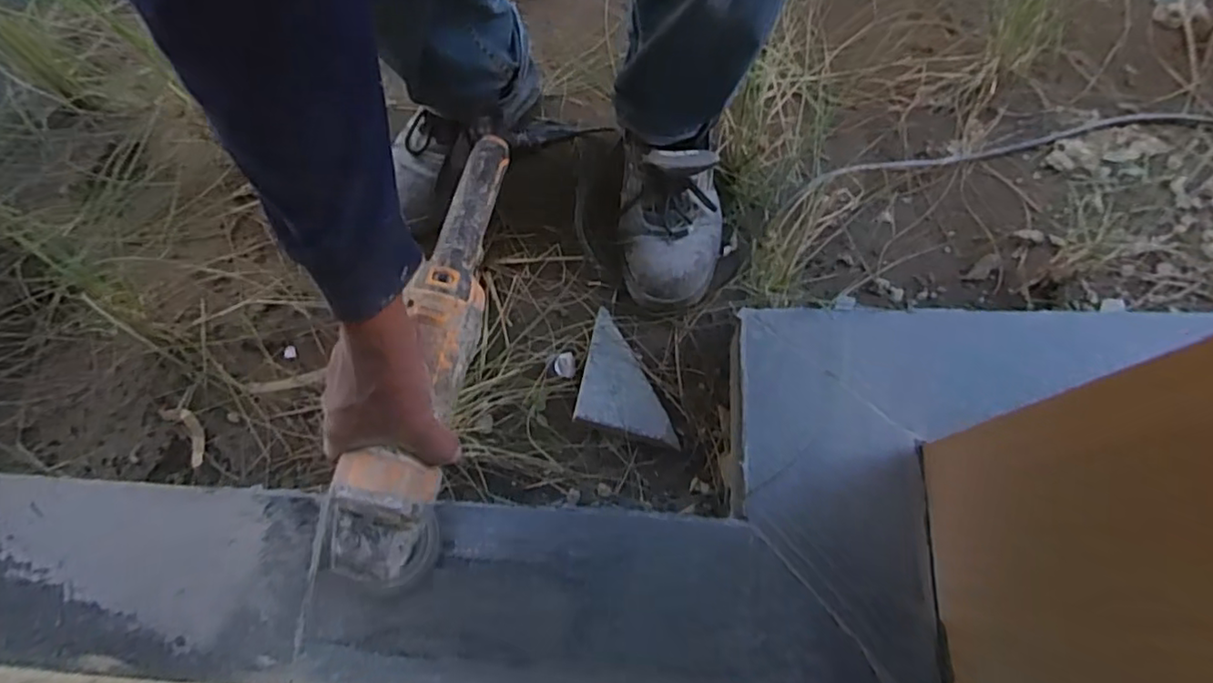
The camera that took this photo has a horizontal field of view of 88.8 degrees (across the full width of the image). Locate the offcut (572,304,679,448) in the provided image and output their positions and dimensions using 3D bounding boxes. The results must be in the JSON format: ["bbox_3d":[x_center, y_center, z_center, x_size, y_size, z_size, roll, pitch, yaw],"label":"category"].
[{"bbox_3d":[0.028,0.035,0.649,0.108,0.030,0.123,12,72,7],"label":"offcut"}]

